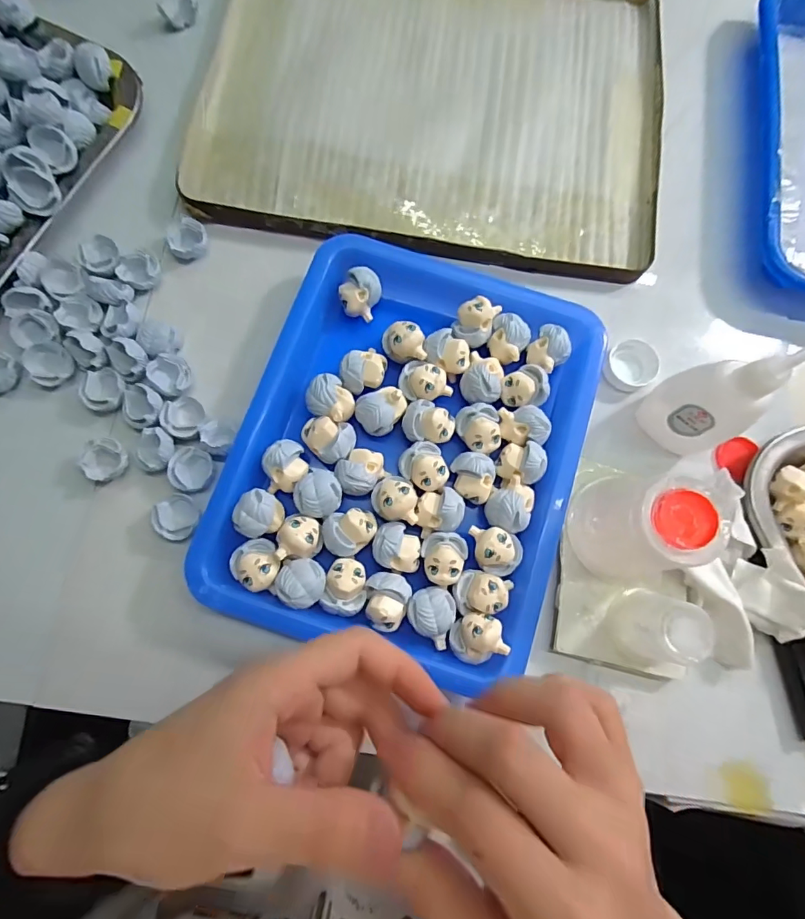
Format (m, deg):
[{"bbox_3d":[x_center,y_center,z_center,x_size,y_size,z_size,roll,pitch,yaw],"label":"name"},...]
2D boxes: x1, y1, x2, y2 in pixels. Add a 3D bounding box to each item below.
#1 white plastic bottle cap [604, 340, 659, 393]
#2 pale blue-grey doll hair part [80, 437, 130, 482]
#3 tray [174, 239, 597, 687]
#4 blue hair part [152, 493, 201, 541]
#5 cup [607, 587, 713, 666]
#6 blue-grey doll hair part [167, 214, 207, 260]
[{"bbox_3d":[0.139,-0.057,0.286,0.032,0.010,0.029,-37,81,-8],"label":"white plastic bottle cap"},{"bbox_3d":[-0.163,0.001,0.259,0.019,0.014,0.023,27,79,5],"label":"pale blue-grey doll hair part"},{"bbox_3d":[0.005,-0.008,0.257,0.173,0.026,0.215,19,78,3],"label":"tray"},{"bbox_3d":[-0.122,0.031,0.254,0.019,0.016,0.024,15,78,2],"label":"blue hair part"},{"bbox_3d":[0.127,0.085,0.232,0.033,0.036,0.036,0,78,-1],"label":"cup"},{"bbox_3d":[-0.133,-0.137,0.291,0.023,0.014,0.022,0,78,-1],"label":"blue-grey doll hair part"}]

